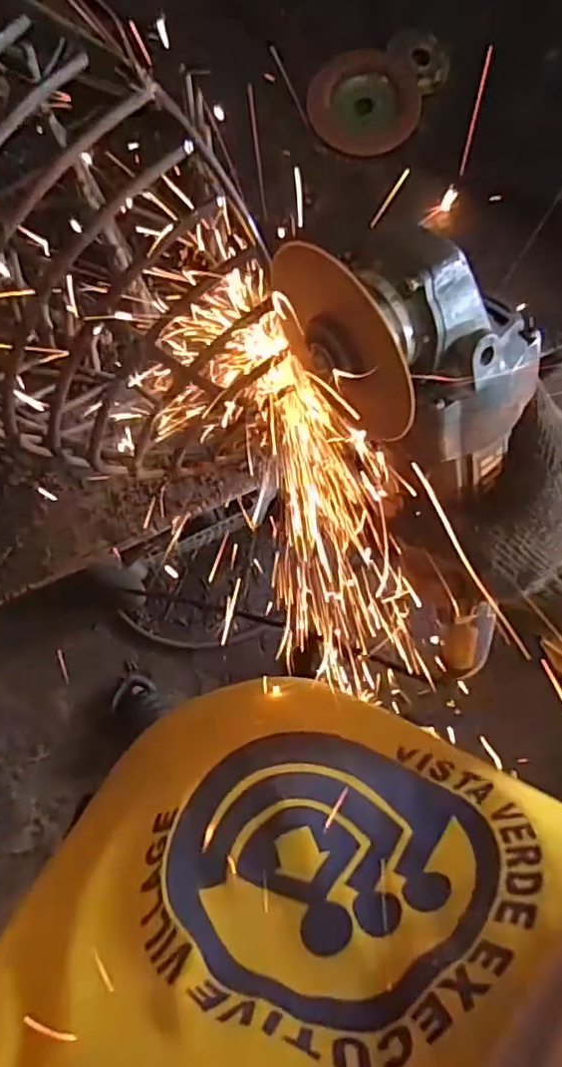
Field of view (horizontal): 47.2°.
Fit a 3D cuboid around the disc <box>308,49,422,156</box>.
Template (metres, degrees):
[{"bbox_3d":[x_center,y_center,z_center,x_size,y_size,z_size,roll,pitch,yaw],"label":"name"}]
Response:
[{"bbox_3d":[0.069,-0.355,0.531,0.088,0.015,0.090,1,84,-6],"label":"disc"}]

